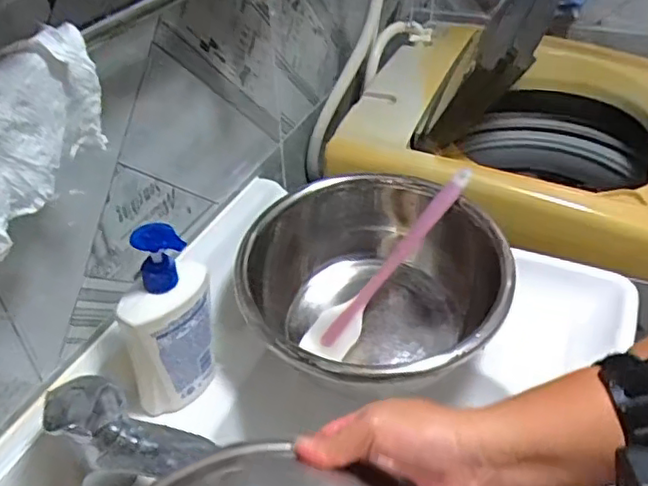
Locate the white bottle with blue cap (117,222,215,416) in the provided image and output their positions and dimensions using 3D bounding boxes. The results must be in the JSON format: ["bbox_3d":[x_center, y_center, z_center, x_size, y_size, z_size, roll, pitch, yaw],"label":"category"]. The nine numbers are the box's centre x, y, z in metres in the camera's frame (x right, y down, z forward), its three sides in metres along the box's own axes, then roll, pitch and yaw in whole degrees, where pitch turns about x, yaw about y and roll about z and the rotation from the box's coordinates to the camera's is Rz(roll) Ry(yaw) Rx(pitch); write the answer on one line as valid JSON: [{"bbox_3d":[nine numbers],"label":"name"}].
[{"bbox_3d":[-0.137,0.067,0.558,0.042,0.188,0.092,22,46,27],"label":"white bottle with blue cap"}]

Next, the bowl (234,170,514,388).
[{"bbox_3d":[0.067,0.064,0.640,0.223,0.141,0.261,13,43,18],"label":"bowl"}]

